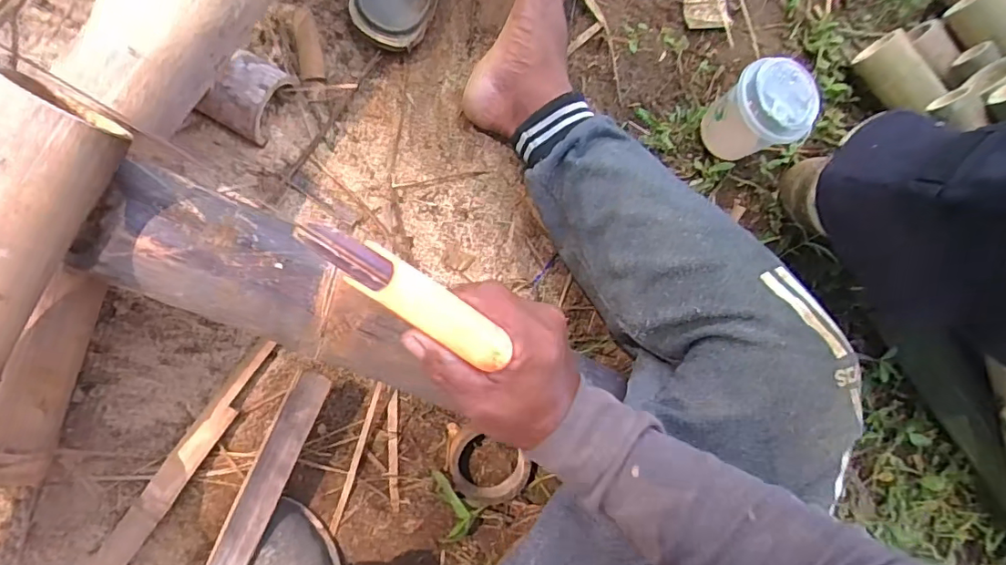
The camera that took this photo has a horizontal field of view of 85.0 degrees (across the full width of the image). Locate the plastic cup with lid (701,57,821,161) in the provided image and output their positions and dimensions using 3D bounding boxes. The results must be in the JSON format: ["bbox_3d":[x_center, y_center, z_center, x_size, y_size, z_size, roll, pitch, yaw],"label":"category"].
[{"bbox_3d":[0.275,-0.183,0.589,0.083,0.113,0.084,1,86,-9],"label":"plastic cup with lid"}]

